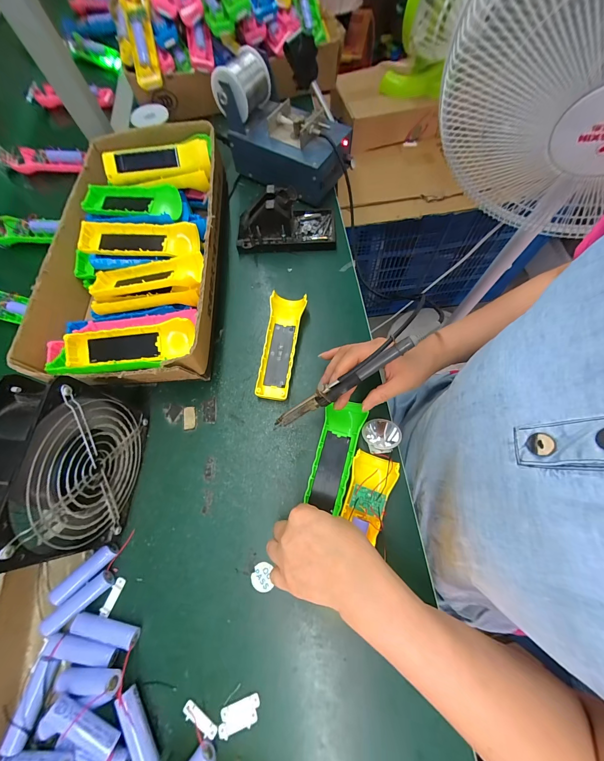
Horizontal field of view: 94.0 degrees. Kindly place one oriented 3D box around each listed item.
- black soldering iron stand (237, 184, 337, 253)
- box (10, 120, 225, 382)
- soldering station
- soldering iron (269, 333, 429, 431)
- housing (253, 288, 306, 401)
[{"bbox_3d":[-0.025,-0.255,0.438,0.155,0.073,0.077,0,70,1],"label":"black soldering iron stand"},{"bbox_3d":[-0.230,-0.191,0.405,0.226,0.098,0.415,-1,70,1],"label":"box"},{"bbox_3d":[-0.025,-0.397,0.449,0.202,0.135,0.115,31,74,12],"label":"soldering station"},{"bbox_3d":[0.042,0.003,0.301,0.185,0.021,0.018,-35,71,18],"label":"soldering iron"},{"bbox_3d":[-0.030,-0.050,0.389,0.048,0.027,0.154,9,71,6],"label":"housing"}]

